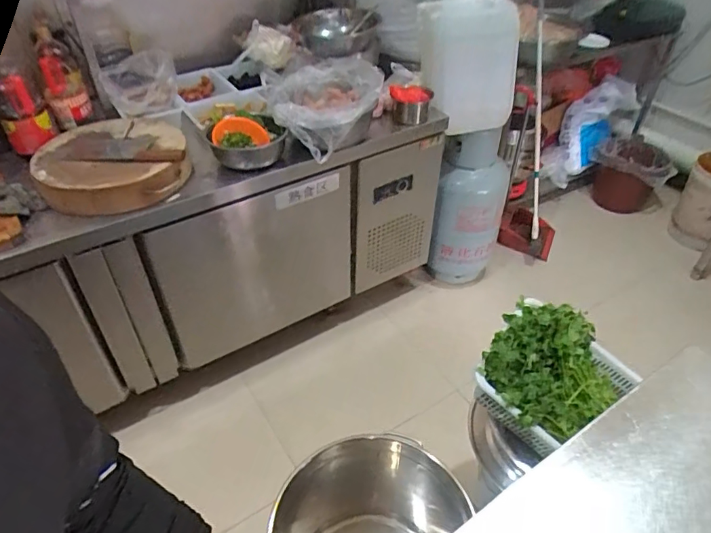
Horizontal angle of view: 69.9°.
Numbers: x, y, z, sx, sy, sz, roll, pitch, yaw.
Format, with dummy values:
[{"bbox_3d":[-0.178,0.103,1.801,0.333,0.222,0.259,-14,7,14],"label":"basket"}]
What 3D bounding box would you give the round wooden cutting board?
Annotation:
[{"bbox_3d":[-0.594,-0.258,1.265,0.334,0.075,0.366,-5,42,-5],"label":"round wooden cutting board"}]

